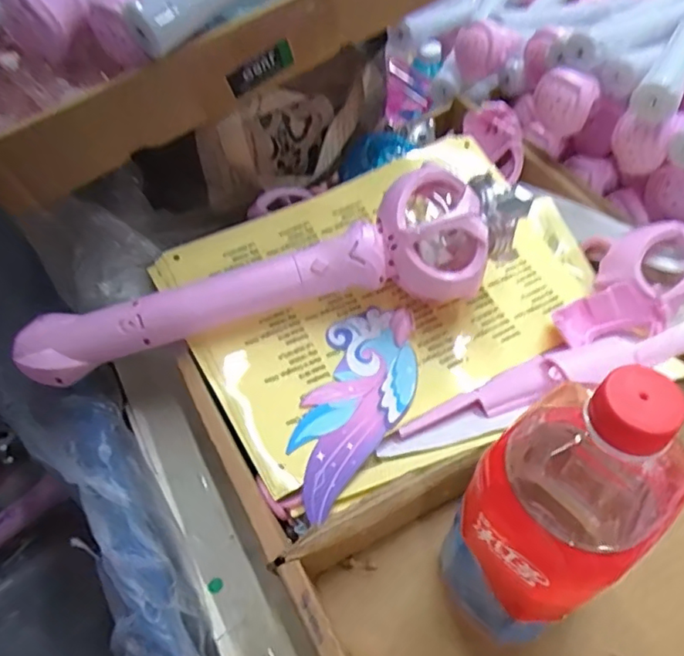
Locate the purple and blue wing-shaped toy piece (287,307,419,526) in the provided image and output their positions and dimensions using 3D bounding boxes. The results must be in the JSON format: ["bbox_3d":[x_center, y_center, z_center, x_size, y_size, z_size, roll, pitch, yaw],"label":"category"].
[{"bbox_3d":[0.011,0.054,0.414,0.070,0.007,0.162,17,60,6],"label":"purple and blue wing-shaped toy piece"}]

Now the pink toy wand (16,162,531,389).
[{"bbox_3d":[-0.045,-0.029,0.425,0.363,0.083,0.073,-14,54,-7],"label":"pink toy wand"}]

